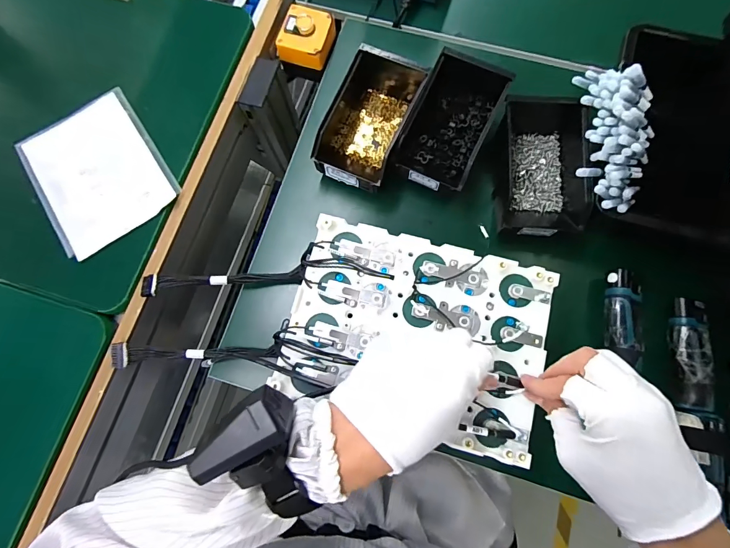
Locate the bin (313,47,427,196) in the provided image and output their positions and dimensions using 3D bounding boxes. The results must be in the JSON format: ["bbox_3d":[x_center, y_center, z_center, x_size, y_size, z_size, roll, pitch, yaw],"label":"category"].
[{"bbox_3d":[0.010,-0.218,0.524,0.104,0.073,0.198,22,78,7],"label":"bin"}]

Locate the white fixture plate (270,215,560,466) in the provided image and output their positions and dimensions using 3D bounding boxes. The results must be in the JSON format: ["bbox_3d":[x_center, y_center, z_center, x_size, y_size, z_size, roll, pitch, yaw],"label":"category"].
[{"bbox_3d":[0.047,0.051,0.343,0.230,0.016,0.168,15,77,5],"label":"white fixture plate"}]

